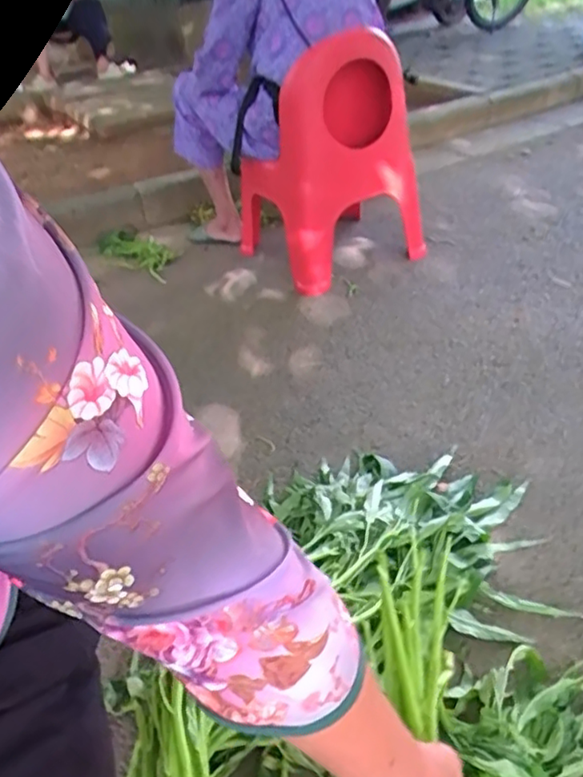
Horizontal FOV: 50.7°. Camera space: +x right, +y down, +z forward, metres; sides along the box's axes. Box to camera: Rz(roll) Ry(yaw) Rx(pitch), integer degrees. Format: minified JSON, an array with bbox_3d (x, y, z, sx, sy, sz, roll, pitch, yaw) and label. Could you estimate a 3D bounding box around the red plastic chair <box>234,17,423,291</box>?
[{"bbox_3d":[0.091,-0.569,1.558,0.391,0.529,0.383,-19,37,-16],"label":"red plastic chair"}]

